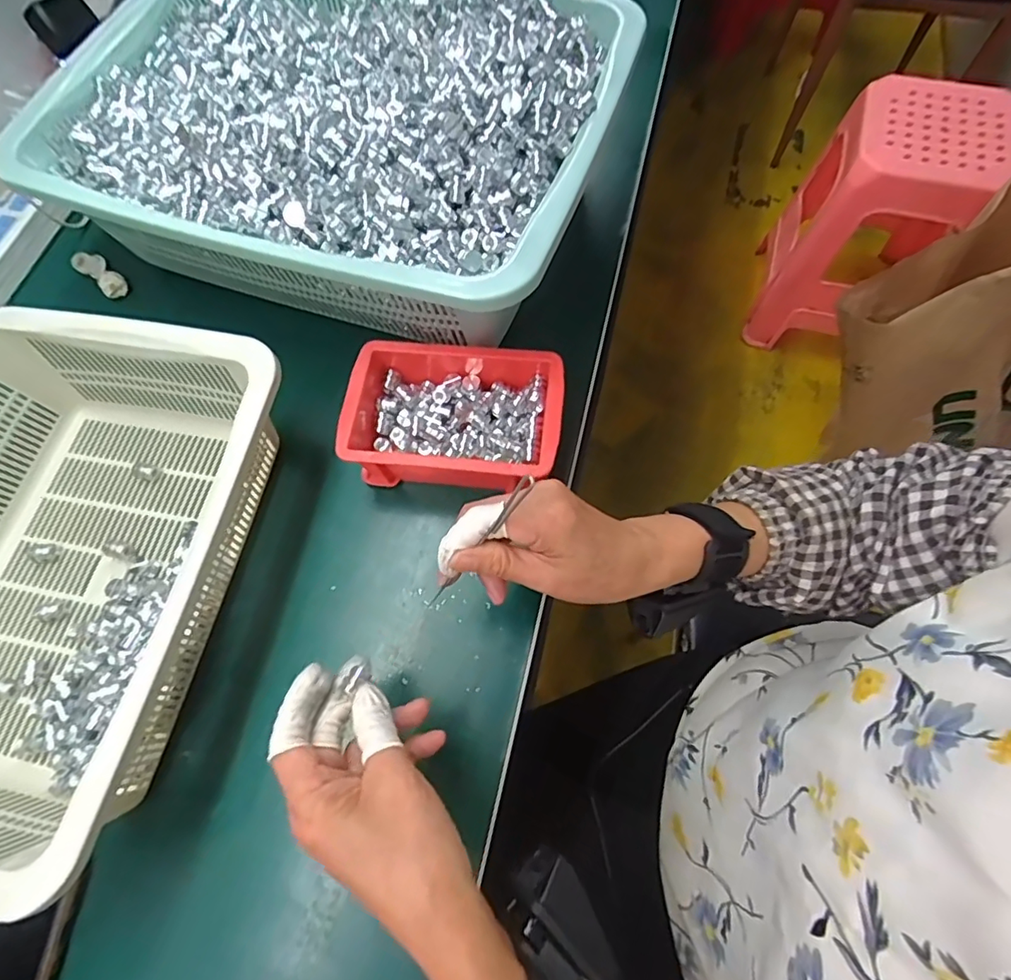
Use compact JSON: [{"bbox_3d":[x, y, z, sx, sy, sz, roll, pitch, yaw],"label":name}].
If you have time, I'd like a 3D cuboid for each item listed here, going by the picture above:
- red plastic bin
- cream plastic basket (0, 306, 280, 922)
[{"bbox_3d":[-0.037,-0.050,0.398,0.151,0.051,0.102,8,69,6],"label":"red plastic bin"},{"bbox_3d":[-0.306,0.048,0.361,0.264,0.093,0.326,9,69,7],"label":"cream plastic basket"}]

